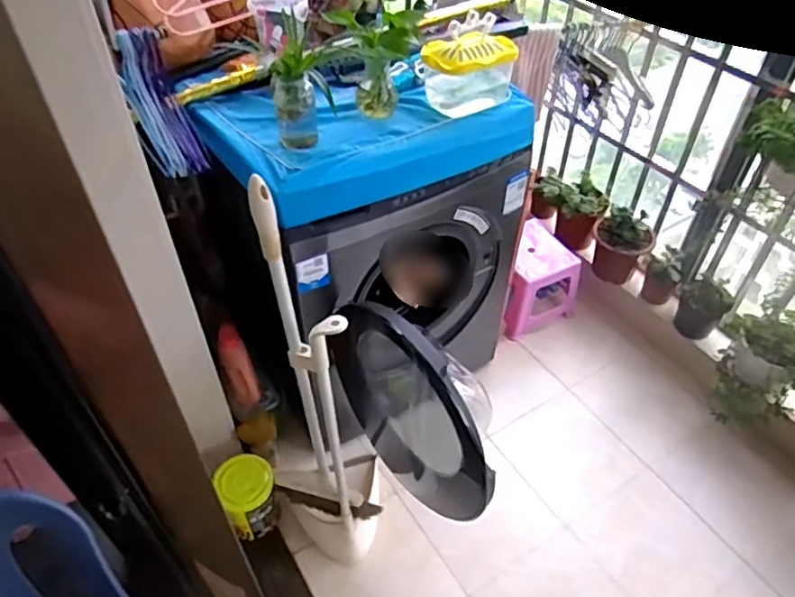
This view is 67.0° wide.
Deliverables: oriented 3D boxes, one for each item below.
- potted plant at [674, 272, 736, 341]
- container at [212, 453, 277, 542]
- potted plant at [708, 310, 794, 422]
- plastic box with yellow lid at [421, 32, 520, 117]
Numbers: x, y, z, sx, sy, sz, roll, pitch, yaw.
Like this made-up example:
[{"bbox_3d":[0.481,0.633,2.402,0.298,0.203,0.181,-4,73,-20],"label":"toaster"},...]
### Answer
[{"bbox_3d":[0.884,0.026,1.744,0.129,0.154,0.132,0,46,0],"label":"potted plant"},{"bbox_3d":[-0.348,0.459,1.403,0.132,0.144,0.146,-23,50,-21],"label":"container"},{"bbox_3d":[0.967,0.186,1.610,0.210,0.251,0.258,18,48,16],"label":"potted plant"},{"bbox_3d":[0.142,-0.450,1.199,0.186,0.128,0.118,-2,46,-3],"label":"plastic box with yellow lid"}]

